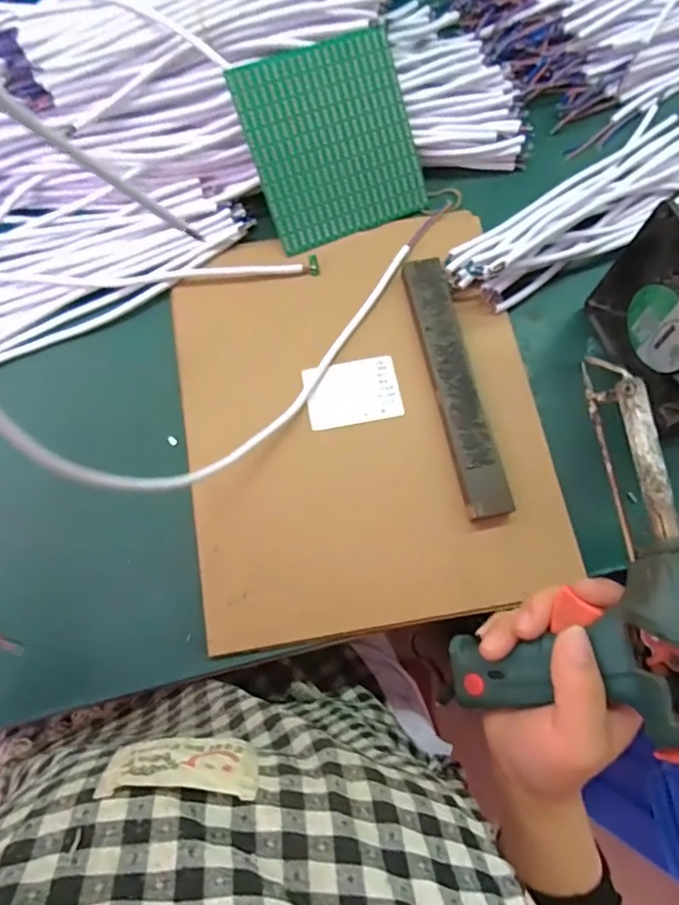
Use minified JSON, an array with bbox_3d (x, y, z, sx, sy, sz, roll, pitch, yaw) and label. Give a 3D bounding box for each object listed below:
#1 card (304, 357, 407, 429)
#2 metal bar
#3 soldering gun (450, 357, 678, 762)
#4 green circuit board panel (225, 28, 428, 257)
[{"bbox_3d":[0.010,-0.045,0.408,0.069,0.004,0.049,-11,74,-3],"label":"card"},{"bbox_3d":[0.086,-0.052,0.403,0.034,0.016,0.202,-11,74,-3],"label":"metal bar"},{"bbox_3d":[0.150,0.067,0.280,0.128,0.045,0.203,29,100,47],"label":"soldering gun"},{"bbox_3d":[-0.005,-0.242,0.430,0.127,0.004,0.133,-22,111,-9],"label":"green circuit board panel"}]

